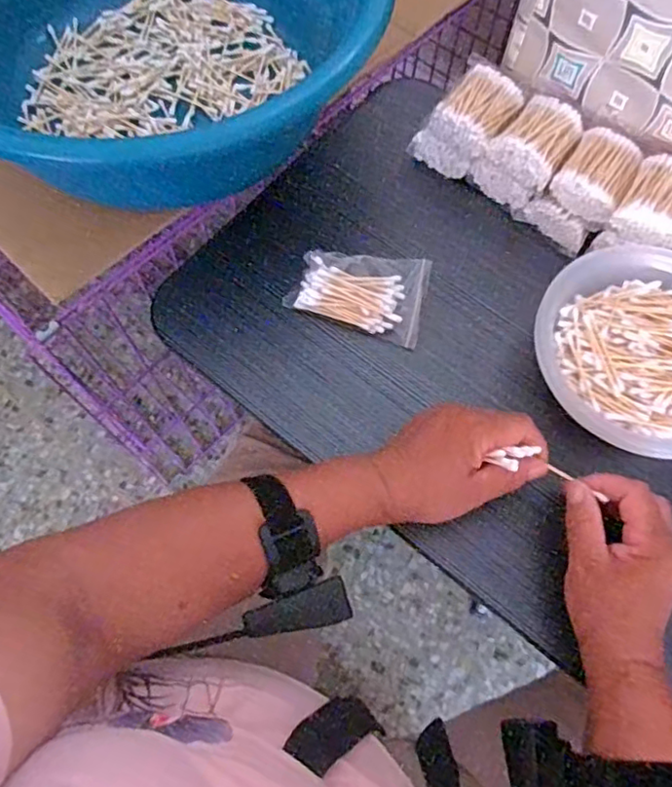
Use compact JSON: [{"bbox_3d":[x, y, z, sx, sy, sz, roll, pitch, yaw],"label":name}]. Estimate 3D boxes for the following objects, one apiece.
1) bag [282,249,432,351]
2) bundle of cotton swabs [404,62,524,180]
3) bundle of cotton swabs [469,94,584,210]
[{"bbox_3d":[0.018,-0.087,0.519,0.113,0.033,0.063,11,68,4],"label":"bag"},{"bbox_3d":[0.121,-0.246,0.561,0.068,0.066,0.071,36,72,13],"label":"bundle of cotton swabs"},{"bbox_3d":[0.173,-0.218,0.551,0.067,0.060,0.075,35,72,12],"label":"bundle of cotton swabs"}]

